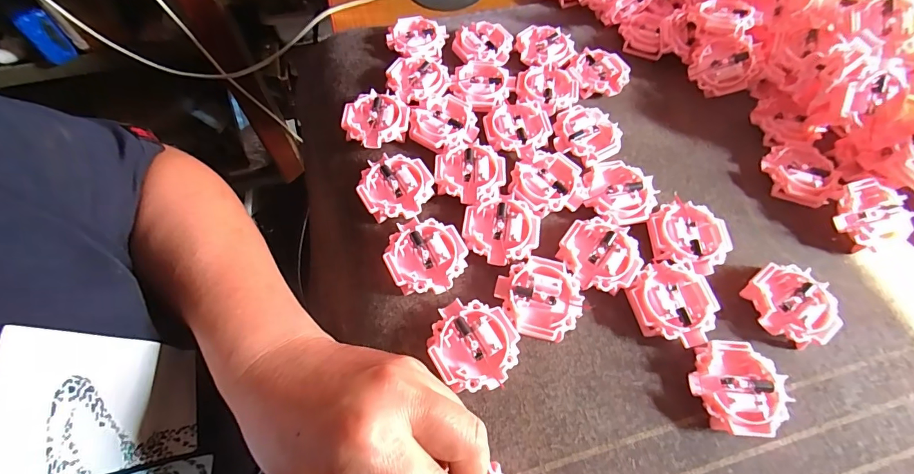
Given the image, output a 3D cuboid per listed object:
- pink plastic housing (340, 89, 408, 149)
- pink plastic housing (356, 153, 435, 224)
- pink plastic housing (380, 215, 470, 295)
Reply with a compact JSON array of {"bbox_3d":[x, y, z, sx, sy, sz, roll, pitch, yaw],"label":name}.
[{"bbox_3d":[-0.066,-0.094,0.329,0.052,0.020,0.049,1,62,-2],"label":"pink plastic housing"},{"bbox_3d":[-0.045,-0.037,0.298,0.051,0.014,0.053,1,62,-2],"label":"pink plastic housing"},{"bbox_3d":[-0.022,0.012,0.274,0.052,0.013,0.053,1,62,-2],"label":"pink plastic housing"}]

